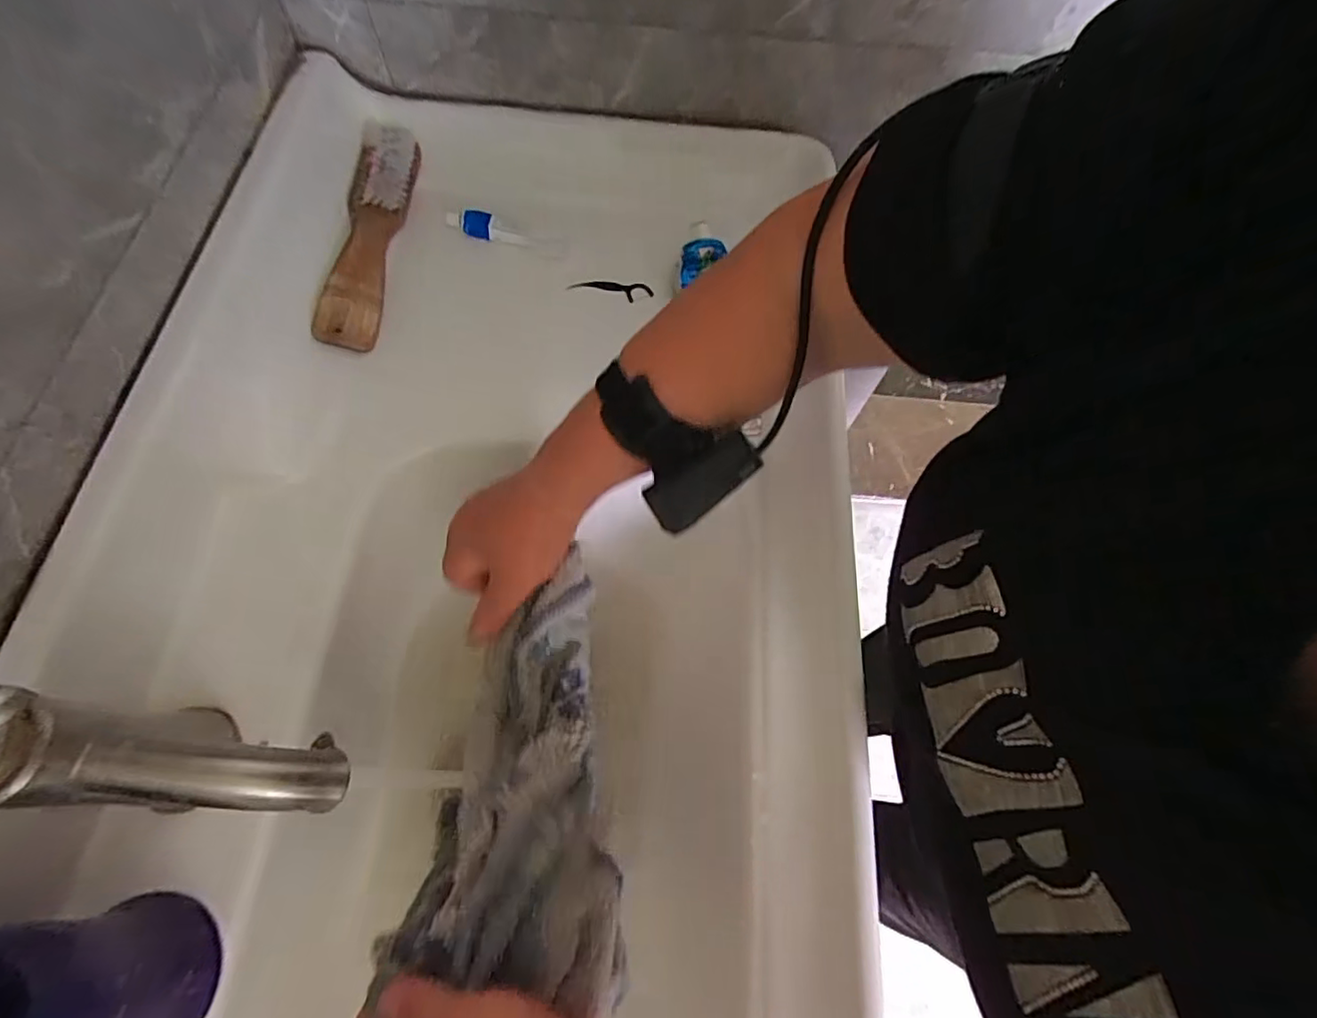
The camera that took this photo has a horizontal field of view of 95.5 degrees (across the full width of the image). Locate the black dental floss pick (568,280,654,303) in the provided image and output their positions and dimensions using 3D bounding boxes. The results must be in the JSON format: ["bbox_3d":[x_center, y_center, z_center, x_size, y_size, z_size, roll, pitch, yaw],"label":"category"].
[{"bbox_3d":[-0.042,-0.191,0.522,0.073,0.004,0.016,3,92,0],"label":"black dental floss pick"}]

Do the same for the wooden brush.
[{"bbox_3d":[-0.235,-0.226,0.489,0.045,0.022,0.207,16,74,-28],"label":"wooden brush"}]

